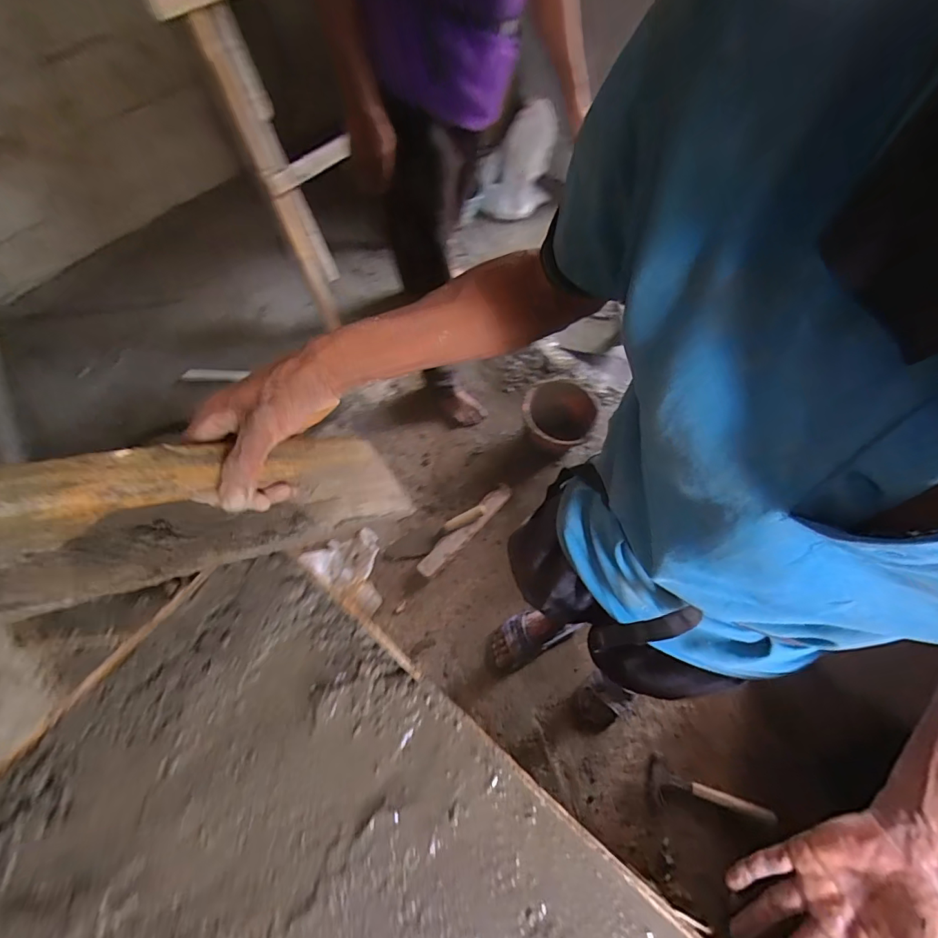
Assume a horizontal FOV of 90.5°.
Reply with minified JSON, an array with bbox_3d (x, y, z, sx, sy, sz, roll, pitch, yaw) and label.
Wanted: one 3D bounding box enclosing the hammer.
[{"bbox_3d":[0.559,0.785,1.112,0.262,0.033,0.121,15,64,7],"label":"hammer"}]

